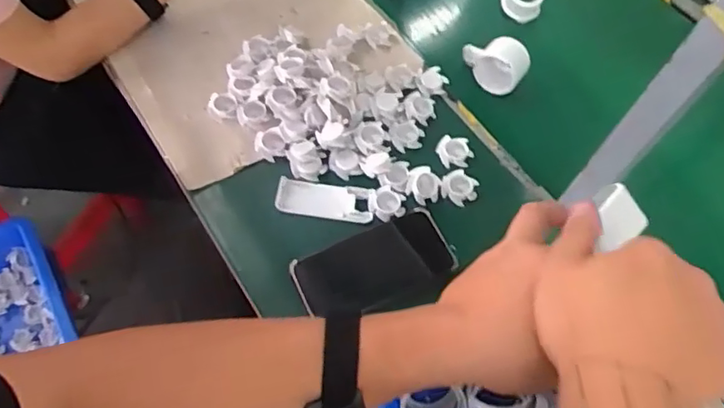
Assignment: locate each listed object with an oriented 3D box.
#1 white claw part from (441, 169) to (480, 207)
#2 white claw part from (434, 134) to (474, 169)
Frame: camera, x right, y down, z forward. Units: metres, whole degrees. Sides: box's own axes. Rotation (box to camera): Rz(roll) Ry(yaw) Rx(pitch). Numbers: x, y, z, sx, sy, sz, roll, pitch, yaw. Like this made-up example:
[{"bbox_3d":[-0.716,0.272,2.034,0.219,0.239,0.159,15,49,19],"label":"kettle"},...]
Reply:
[{"bbox_3d":[0.110,-0.019,0.627,0.043,0.012,0.037,-36,68,-21],"label":"white claw part"},{"bbox_3d":[0.112,-0.063,0.675,0.041,0.011,0.043,2,60,-3],"label":"white claw part"}]

